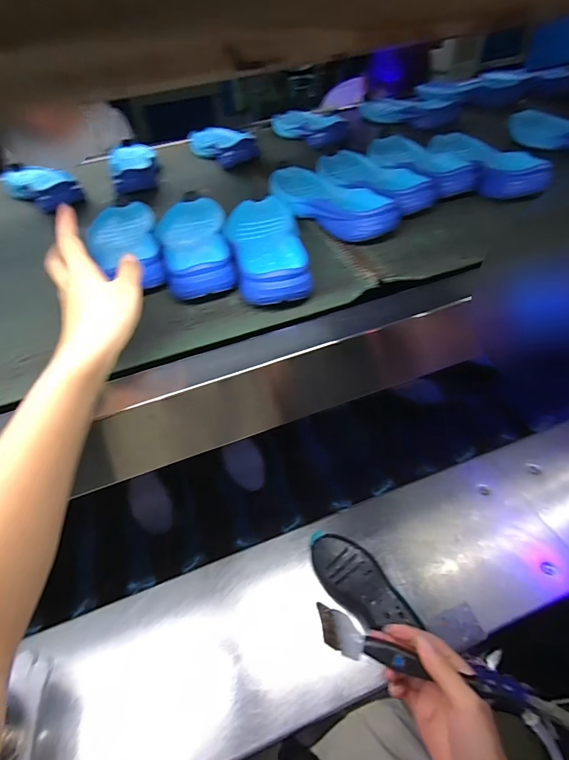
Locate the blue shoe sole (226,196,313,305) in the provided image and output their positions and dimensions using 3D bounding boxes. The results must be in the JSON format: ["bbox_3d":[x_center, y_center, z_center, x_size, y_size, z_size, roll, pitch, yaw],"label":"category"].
[{"bbox_3d":[-0.023,-0.166,0.460,0.087,0.034,0.231,-7,46,-2],"label":"blue shoe sole"}]

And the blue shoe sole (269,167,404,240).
[{"bbox_3d":[0.057,-0.250,0.527,0.095,0.034,0.238,-30,51,-22],"label":"blue shoe sole"}]

